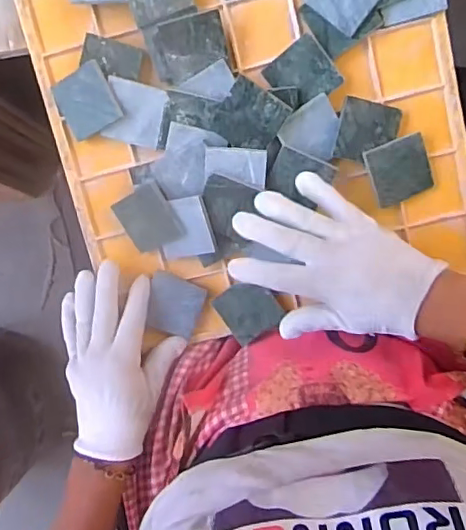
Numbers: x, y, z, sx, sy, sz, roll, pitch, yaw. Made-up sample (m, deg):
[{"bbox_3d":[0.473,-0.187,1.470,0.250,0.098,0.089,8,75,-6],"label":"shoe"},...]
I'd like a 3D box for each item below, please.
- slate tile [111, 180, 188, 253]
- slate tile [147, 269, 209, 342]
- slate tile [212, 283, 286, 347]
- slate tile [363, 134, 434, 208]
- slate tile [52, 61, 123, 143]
[{"bbox_3d":[-0.071,-0.039,0.480,0.055,0.006,0.053,-24,108,34],"label":"slate tile"},{"bbox_3d":[-0.052,0.036,0.496,0.047,0.004,0.049,19,98,1],"label":"slate tile"},{"bbox_3d":[0.014,0.039,0.491,0.049,0.010,0.050,-33,92,6],"label":"slate tile"},{"bbox_3d":[0.136,-0.076,0.457,0.049,0.006,0.049,-22,108,1],"label":"slate tile"},{"bbox_3d":[-0.122,-0.135,0.469,0.051,0.005,0.050,-23,100,23],"label":"slate tile"}]

